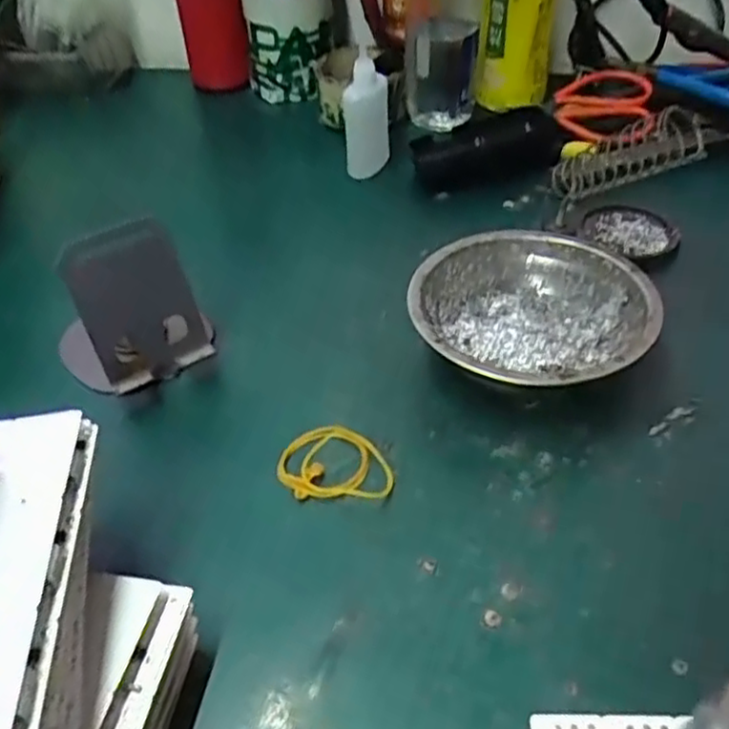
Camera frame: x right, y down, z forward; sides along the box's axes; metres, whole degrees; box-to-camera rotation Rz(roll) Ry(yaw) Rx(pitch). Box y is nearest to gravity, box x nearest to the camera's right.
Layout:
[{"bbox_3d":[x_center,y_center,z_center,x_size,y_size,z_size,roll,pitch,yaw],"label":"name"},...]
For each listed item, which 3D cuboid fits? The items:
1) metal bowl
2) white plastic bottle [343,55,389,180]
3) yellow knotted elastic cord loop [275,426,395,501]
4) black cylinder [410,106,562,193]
[{"bbox_3d":[0.087,-0.022,0.378,0.120,0.048,0.117,2,43,5],"label":"metal bowl"},{"bbox_3d":[0.002,-0.181,0.532,0.034,0.095,0.025,-2,43,1],"label":"white plastic bottle"},{"bbox_3d":[-0.014,0.047,0.341,0.055,0.008,0.042,2,43,5],"label":"yellow knotted elastic cord loop"},{"bbox_3d":[0.090,-0.165,0.527,0.108,0.040,0.051,-12,41,8],"label":"black cylinder"}]

